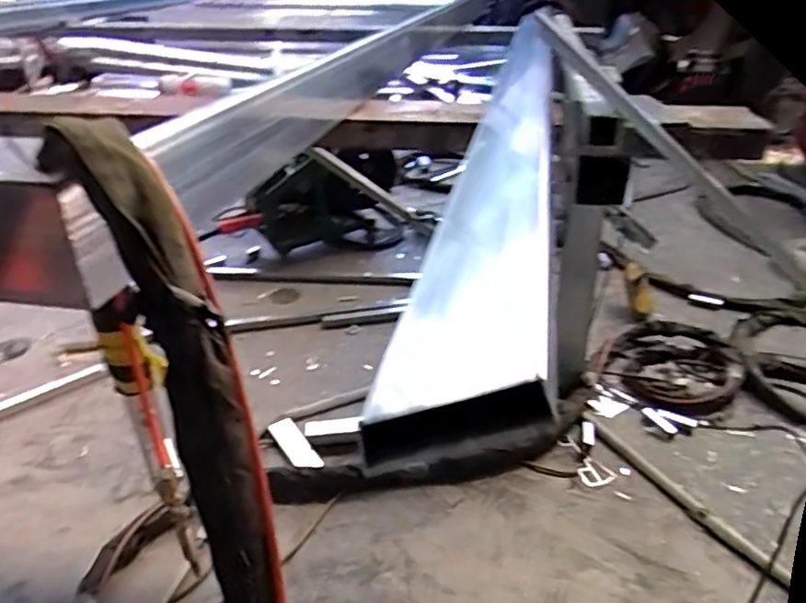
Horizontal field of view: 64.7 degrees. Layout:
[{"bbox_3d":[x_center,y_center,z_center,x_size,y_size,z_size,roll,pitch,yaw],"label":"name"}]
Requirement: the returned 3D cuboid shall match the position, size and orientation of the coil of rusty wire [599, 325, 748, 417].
[{"bbox_3d":[0.669,0.158,1.581,0.298,0.035,0.335,16,34,28],"label":"coil of rusty wire"}]

